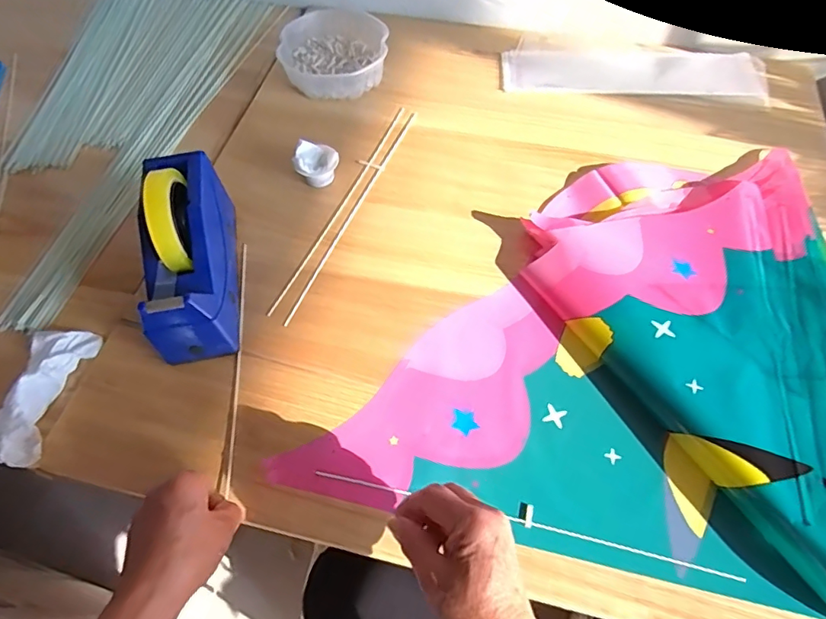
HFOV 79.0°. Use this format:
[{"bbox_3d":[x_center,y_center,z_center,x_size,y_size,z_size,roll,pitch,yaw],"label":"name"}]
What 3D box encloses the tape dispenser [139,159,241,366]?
[{"bbox_3d":[-0.224,-0.062,0.502,0.068,0.129,0.199,-9,60,-4],"label":"tape dispenser"}]

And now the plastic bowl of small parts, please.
[{"bbox_3d":[-0.112,-0.373,0.729,0.147,0.047,0.144,0,59,1],"label":"plastic bowl of small parts"}]

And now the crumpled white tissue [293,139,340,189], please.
[{"bbox_3d":[-0.118,-0.178,0.620,0.051,0.040,0.043,-5,59,-2],"label":"crumpled white tissue"}]

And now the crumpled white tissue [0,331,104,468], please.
[{"bbox_3d":[-0.360,0.077,0.479,0.065,0.033,0.136,4,59,3],"label":"crumpled white tissue"}]

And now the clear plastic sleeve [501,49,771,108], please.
[{"bbox_3d":[0.320,-0.352,0.737,0.371,0.011,0.115,4,59,3],"label":"clear plastic sleeve"}]

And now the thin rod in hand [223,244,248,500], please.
[{"bbox_3d":[-0.179,0.043,0.509,0.008,0.009,0.272,-5,59,-2],"label":"thin rod in hand"}]

